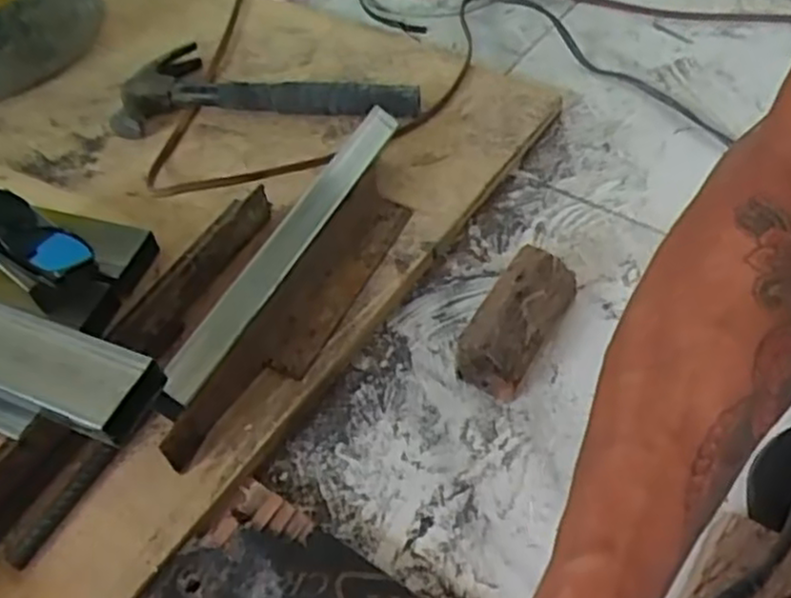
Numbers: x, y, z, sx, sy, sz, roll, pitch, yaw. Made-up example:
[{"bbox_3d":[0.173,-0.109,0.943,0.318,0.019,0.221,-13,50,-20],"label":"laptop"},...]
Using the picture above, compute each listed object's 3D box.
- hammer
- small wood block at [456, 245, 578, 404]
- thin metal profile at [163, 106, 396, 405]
[{"bbox_3d":[-0.118,-0.207,0.691,0.281,0.031,0.120,-1,52,3],"label":"hammer"},{"bbox_3d":[0.088,0.016,0.515,0.047,0.047,0.103,27,59,23],"label":"small wood block"},{"bbox_3d":[-0.072,-0.046,0.521,0.022,0.027,0.289,19,56,18],"label":"thin metal profile"}]

